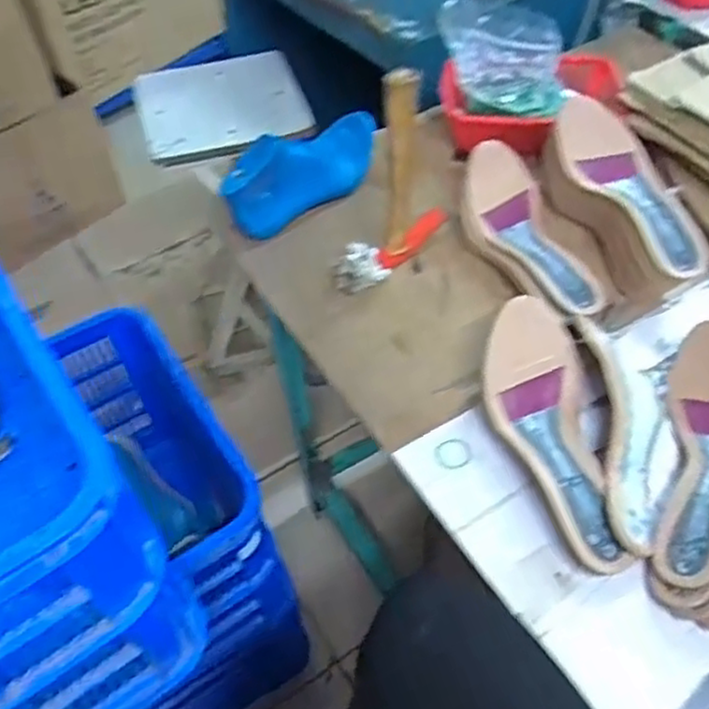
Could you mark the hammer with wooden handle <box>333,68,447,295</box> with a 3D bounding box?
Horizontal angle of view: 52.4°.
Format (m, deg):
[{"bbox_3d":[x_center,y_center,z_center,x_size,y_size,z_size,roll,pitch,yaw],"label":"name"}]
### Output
[{"bbox_3d":[0.031,-0.173,0.728,0.050,0.230,0.137,35,61,27],"label":"hammer with wooden handle"}]

